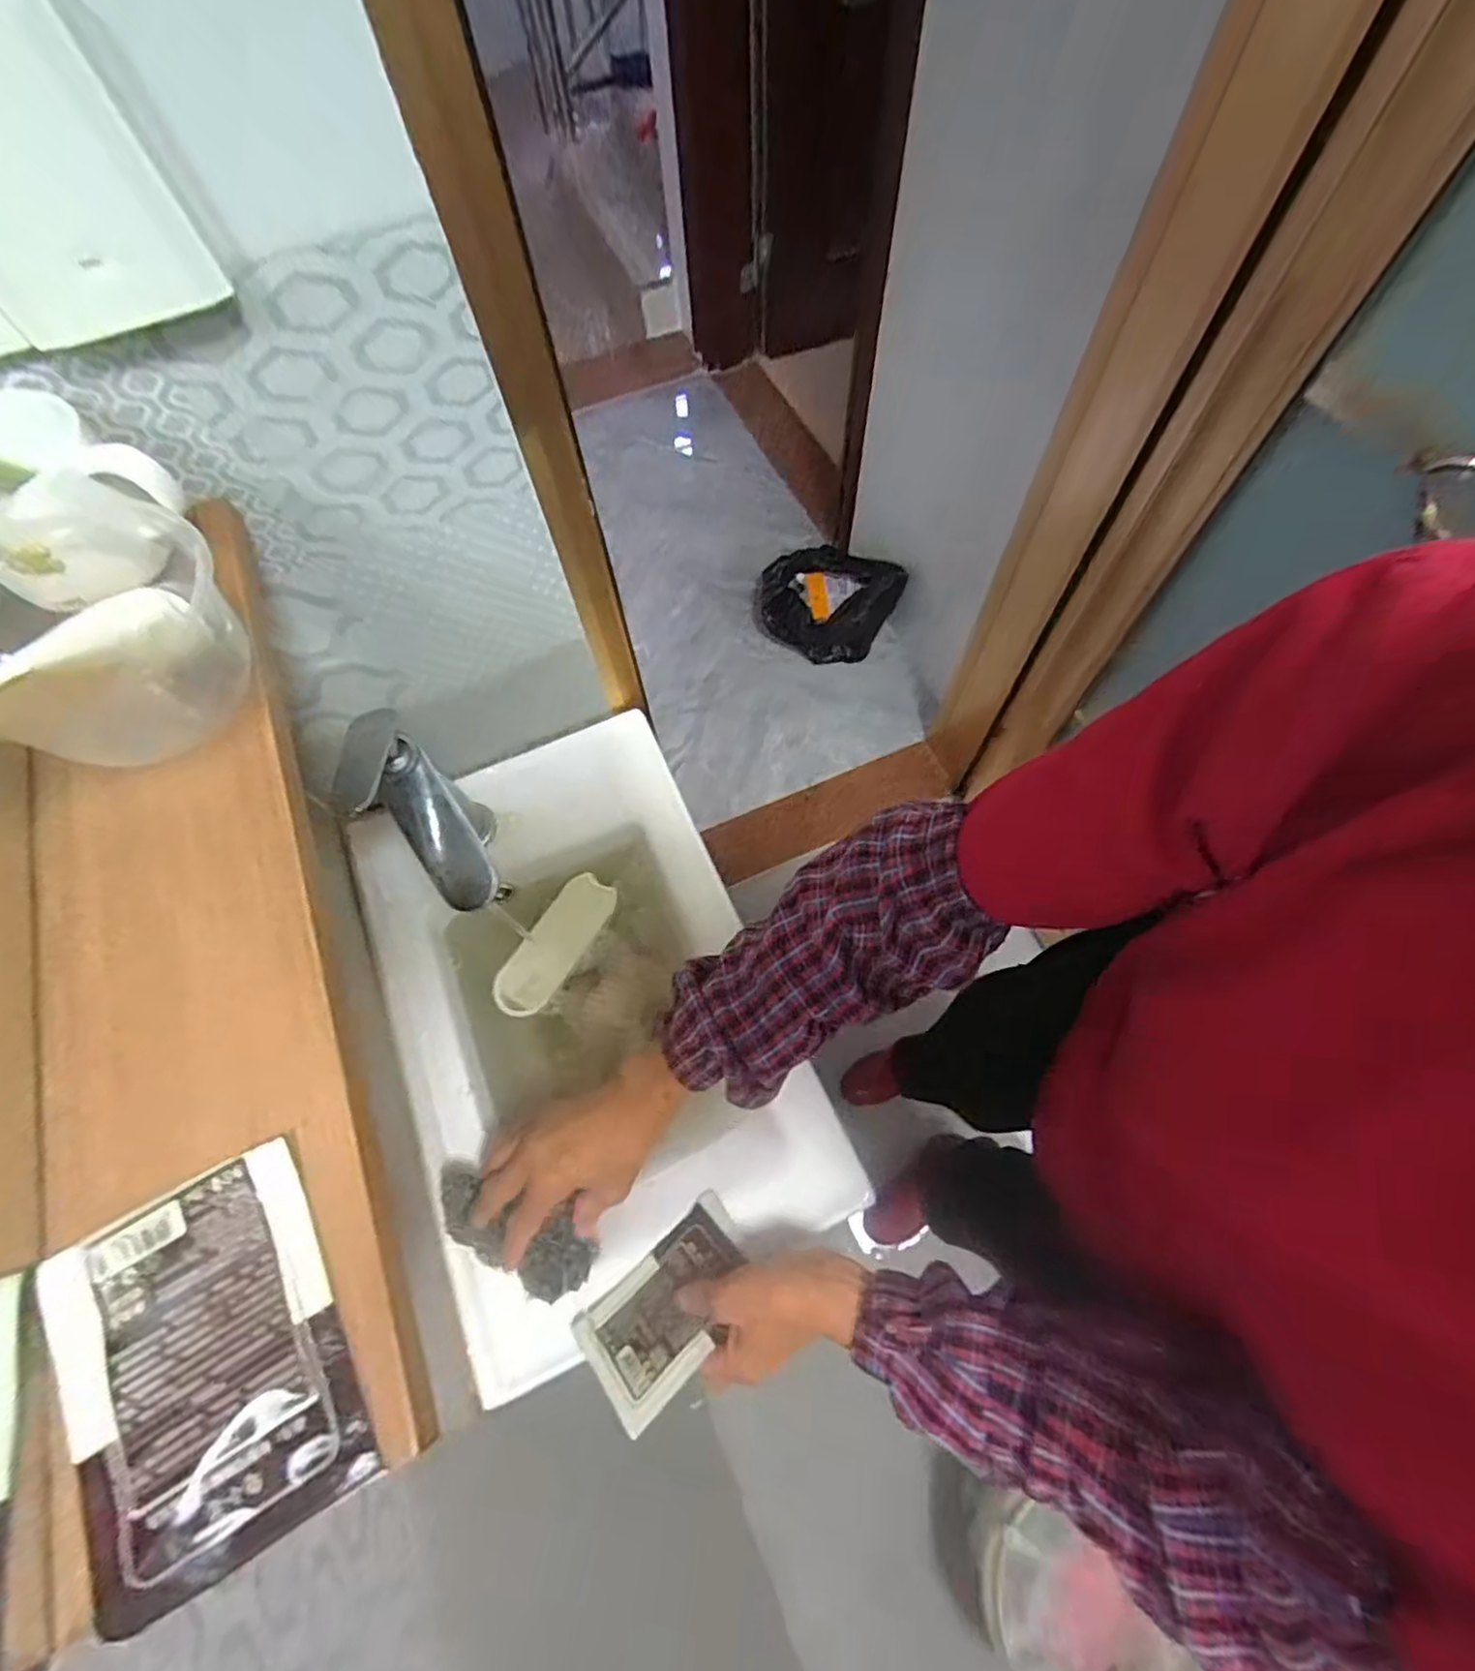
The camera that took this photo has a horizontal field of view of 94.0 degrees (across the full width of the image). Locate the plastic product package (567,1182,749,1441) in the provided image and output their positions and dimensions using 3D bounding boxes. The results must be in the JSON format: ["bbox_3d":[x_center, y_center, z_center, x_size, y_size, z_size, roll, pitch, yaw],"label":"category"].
[{"bbox_3d":[-0.044,0.325,0.480,0.125,0.009,0.082,-37,46,-21],"label":"plastic product package"}]

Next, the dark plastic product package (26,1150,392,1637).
[{"bbox_3d":[-0.166,0.165,0.214,0.078,0.008,0.106,-30,68,-10],"label":"dark plastic product package"}]

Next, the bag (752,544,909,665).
[{"bbox_3d":[0.197,-0.551,1.626,0.332,0.237,0.189,26,70,13],"label":"bag"}]

